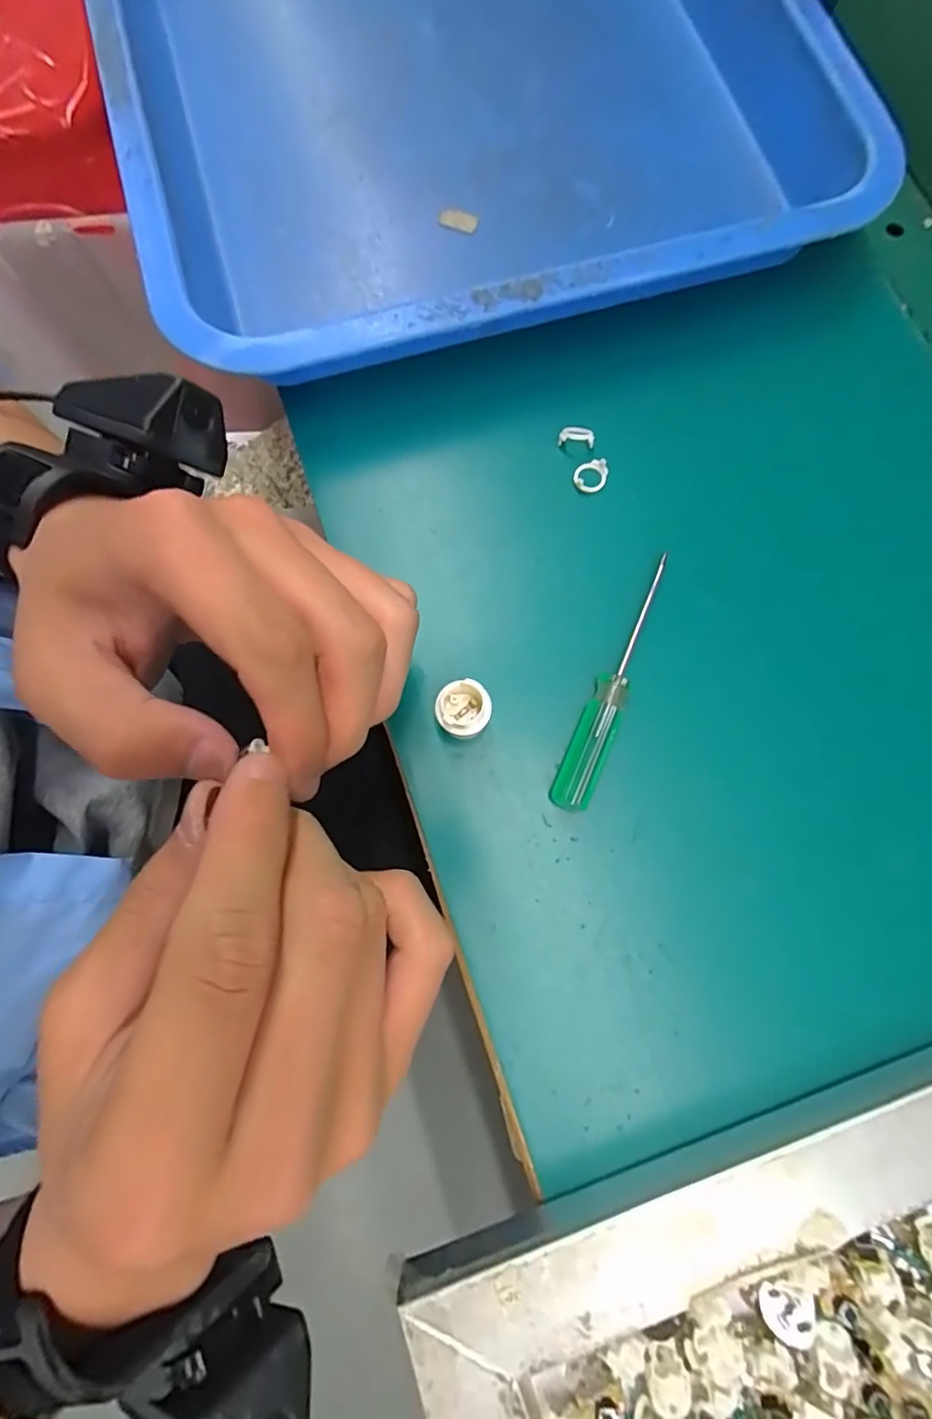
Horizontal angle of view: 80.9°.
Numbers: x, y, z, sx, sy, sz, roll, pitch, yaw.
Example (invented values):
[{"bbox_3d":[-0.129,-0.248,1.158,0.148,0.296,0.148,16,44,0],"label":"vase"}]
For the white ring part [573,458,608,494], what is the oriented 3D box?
[{"bbox_3d":[0.057,-0.107,0.249,0.014,0.006,0.015,0,77,-1],"label":"white ring part"}]

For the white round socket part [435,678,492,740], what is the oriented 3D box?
[{"bbox_3d":[-0.001,0.001,0.212,0.021,0.016,0.021,0,77,-1],"label":"white round socket part"}]

